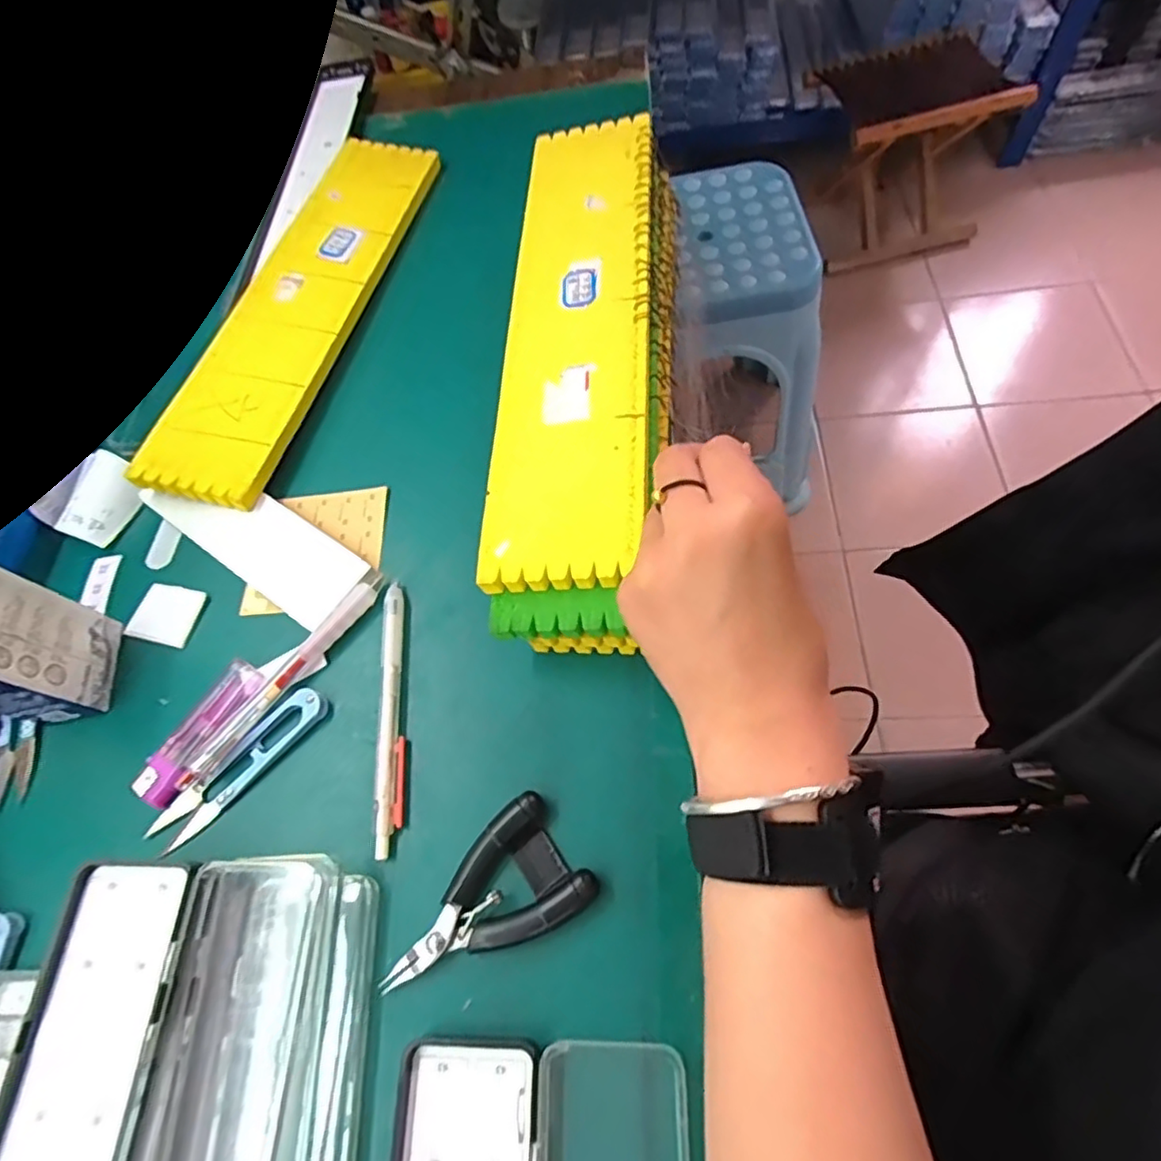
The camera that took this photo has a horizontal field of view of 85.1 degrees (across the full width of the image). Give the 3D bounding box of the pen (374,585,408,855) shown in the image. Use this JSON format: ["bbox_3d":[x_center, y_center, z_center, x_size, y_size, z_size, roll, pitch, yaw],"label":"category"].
[{"bbox_3d":[-0.099,0.067,0.324,0.016,0.014,0.137,-10,63,3],"label":"pen"}]

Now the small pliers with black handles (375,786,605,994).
[{"bbox_3d":[-0.044,0.143,0.274,0.093,0.019,0.052,-37,65,-10],"label":"small pliers with black handles"}]

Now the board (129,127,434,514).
[{"bbox_3d":[-0.198,-0.204,0.451,0.088,0.012,0.341,12,66,7],"label":"board"}]

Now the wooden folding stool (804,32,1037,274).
[{"bbox_3d":[0.673,-0.906,1.353,0.341,0.302,0.276,-17,63,-1],"label":"wooden folding stool"}]

